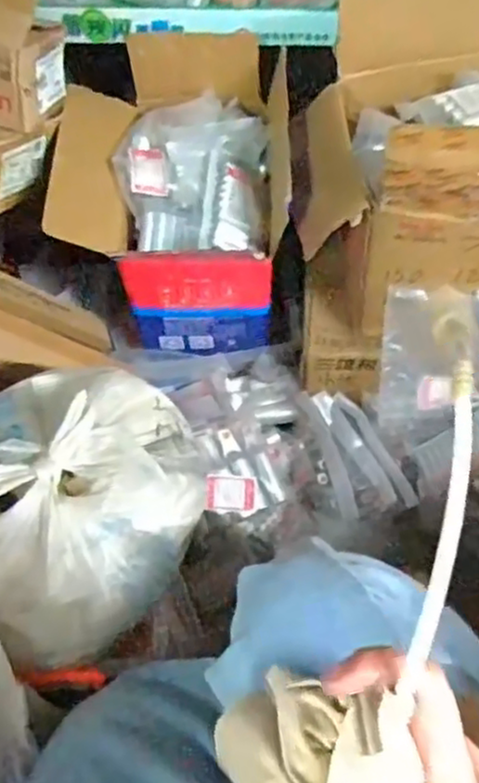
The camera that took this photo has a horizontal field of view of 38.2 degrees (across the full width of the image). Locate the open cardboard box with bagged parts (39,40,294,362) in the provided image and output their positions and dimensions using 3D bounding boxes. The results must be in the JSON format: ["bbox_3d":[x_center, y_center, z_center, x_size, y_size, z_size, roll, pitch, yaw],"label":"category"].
[{"bbox_3d":[-0.082,-0.276,1.004,0.298,0.262,0.362,-1,58,4],"label":"open cardboard box with bagged parts"}]

